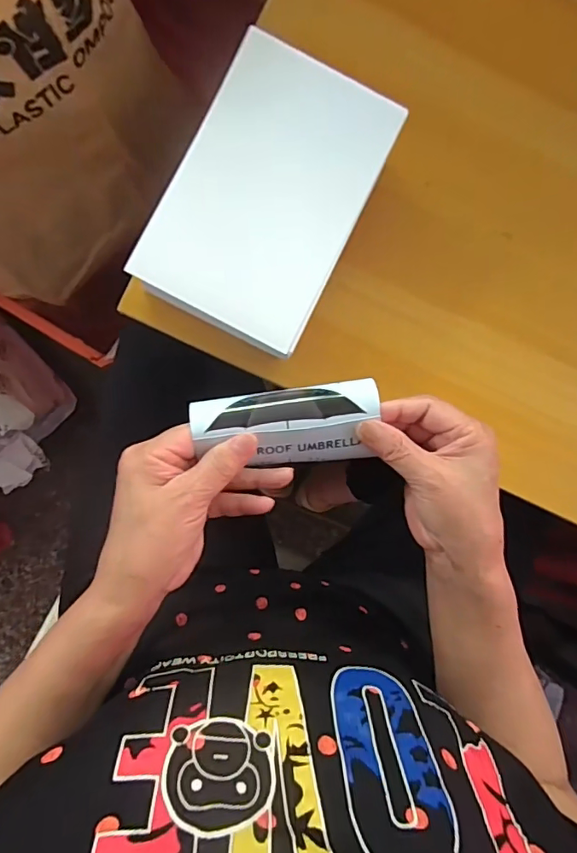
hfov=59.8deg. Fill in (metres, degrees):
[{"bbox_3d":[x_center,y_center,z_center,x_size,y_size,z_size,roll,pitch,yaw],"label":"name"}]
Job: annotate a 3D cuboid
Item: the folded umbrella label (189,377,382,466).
[{"bbox_3d":[-0.001,-0.001,0.317,0.115,0.026,0.050,-3,89,-5],"label":"folded umbrella label"}]

